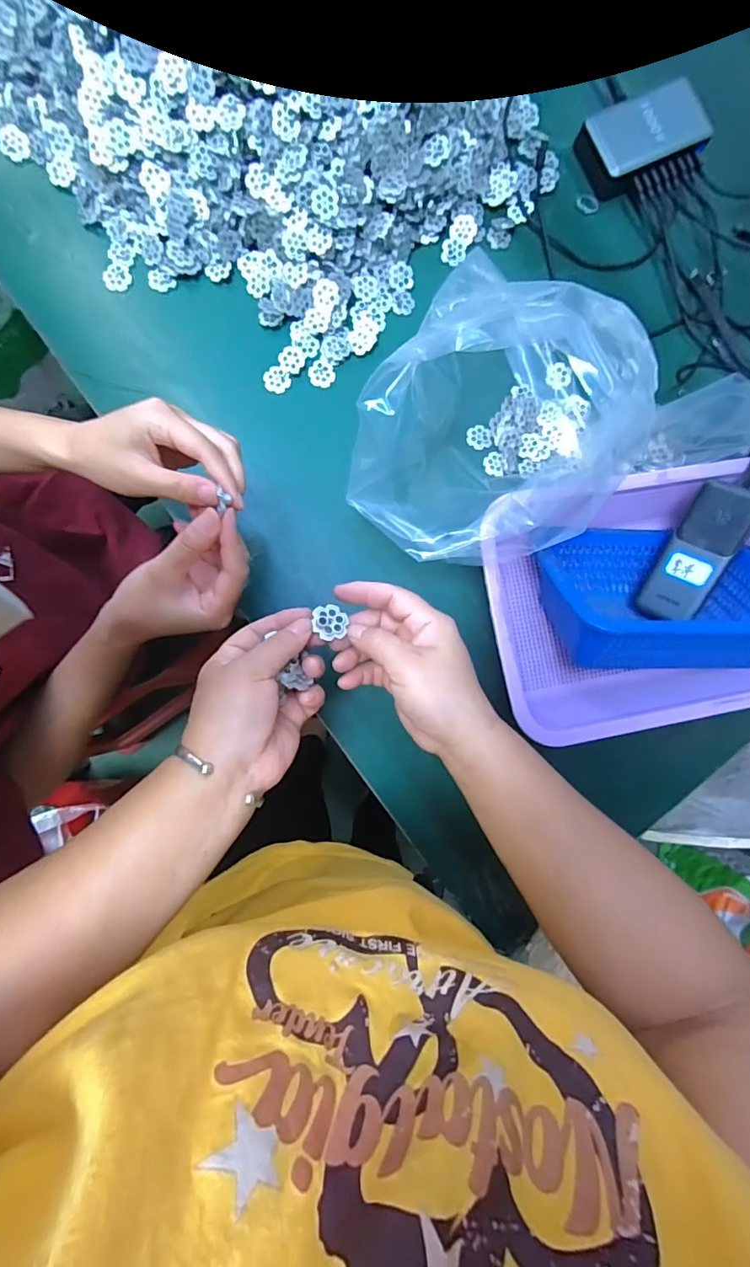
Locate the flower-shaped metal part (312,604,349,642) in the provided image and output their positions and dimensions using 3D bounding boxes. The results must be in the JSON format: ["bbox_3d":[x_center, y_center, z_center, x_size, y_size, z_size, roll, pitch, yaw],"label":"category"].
[{"bbox_3d":[-0.029,-0.008,0.329,0.022,0.010,0.023,-14,92,-5],"label":"flower-shaped metal part"}]

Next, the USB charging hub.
[{"bbox_3d":[0.297,-0.544,0.540,0.137,0.023,0.078,-27,93,-4],"label":"USB charging hub"}]

